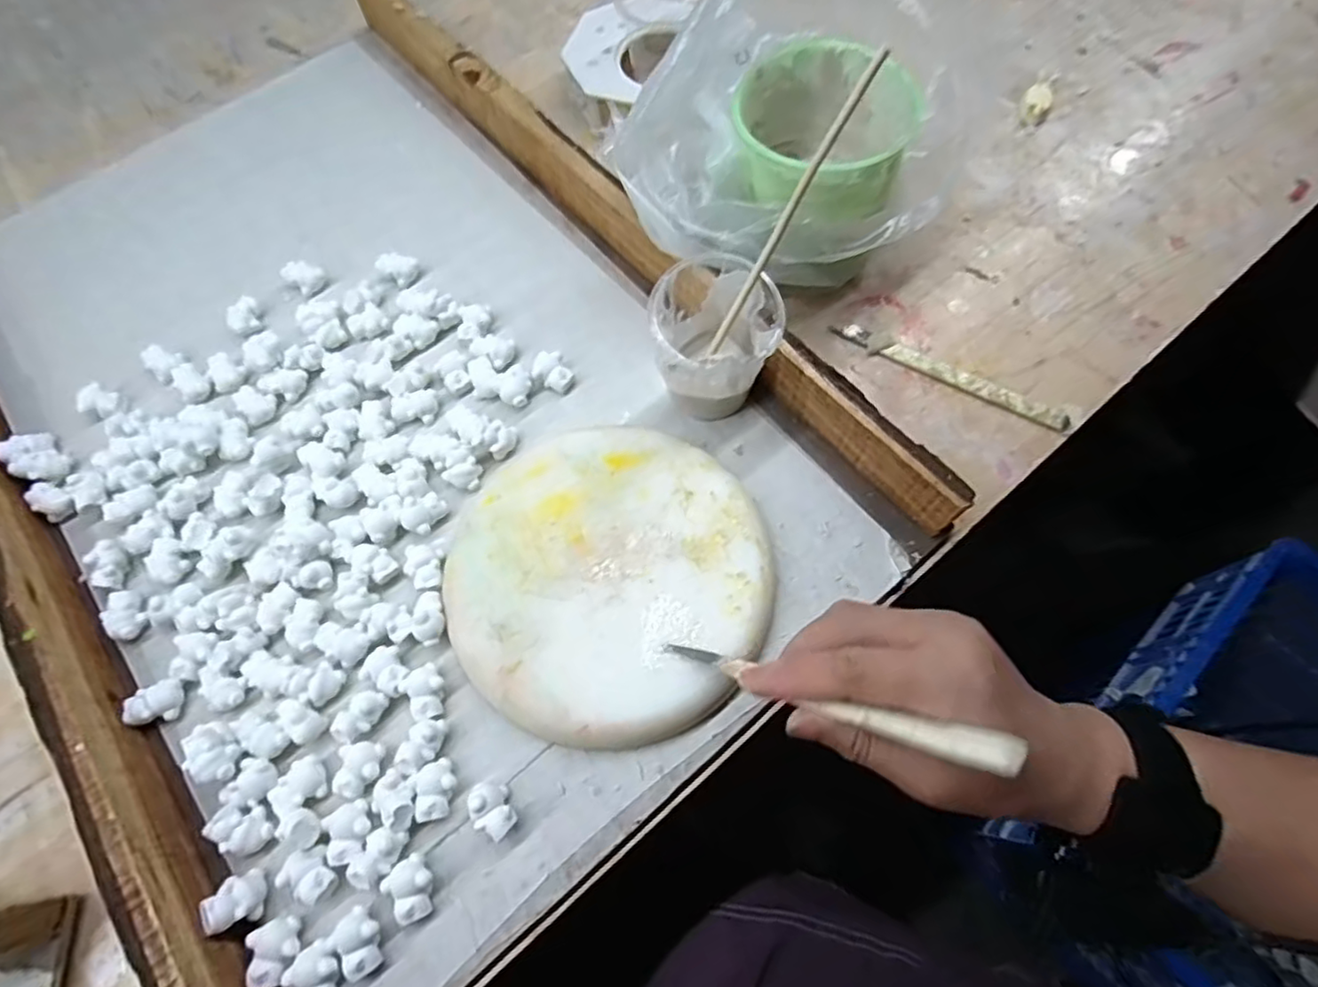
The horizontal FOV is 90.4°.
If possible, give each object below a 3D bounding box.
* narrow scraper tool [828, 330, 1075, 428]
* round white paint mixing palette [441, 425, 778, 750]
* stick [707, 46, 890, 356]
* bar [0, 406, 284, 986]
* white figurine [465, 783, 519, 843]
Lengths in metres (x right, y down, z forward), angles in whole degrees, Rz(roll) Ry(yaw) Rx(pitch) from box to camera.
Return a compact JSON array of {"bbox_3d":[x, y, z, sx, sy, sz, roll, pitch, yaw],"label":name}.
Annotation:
[{"bbox_3d":[0.172,-0.072,0.392,0.142,0.006,0.014,26,71,13],"label":"narrow scraper tool"},{"bbox_3d":[-0.026,0.042,0.338,0.160,0.021,0.156,-1,67,3],"label":"round white paint mixing palette"},{"bbox_3d":[0.058,-0.127,0.307,0.005,0.149,0.007,-22,62,-45],"label":"stick"},{"bbox_3d":[-0.324,0.044,0.342,0.022,0.051,0.575,-38,70,-12],"label":"bar"},{"bbox_3d":[-0.075,0.142,0.295,0.015,0.018,0.025,-24,68,-7],"label":"white figurine"}]

